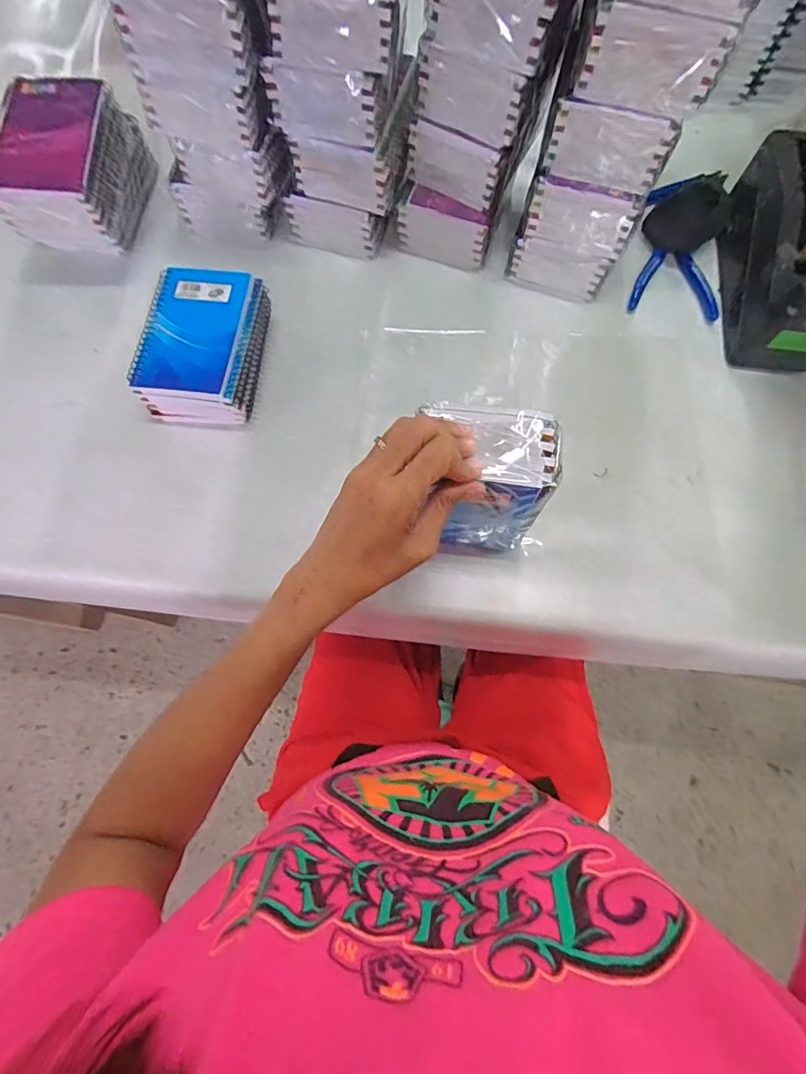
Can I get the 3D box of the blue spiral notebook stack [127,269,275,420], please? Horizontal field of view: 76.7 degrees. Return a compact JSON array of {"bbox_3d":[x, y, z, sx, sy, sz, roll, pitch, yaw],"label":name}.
[{"bbox_3d":[-0.185,-0.175,0.479,0.096,0.055,0.140,9,73,2],"label":"blue spiral notebook stack"}]

